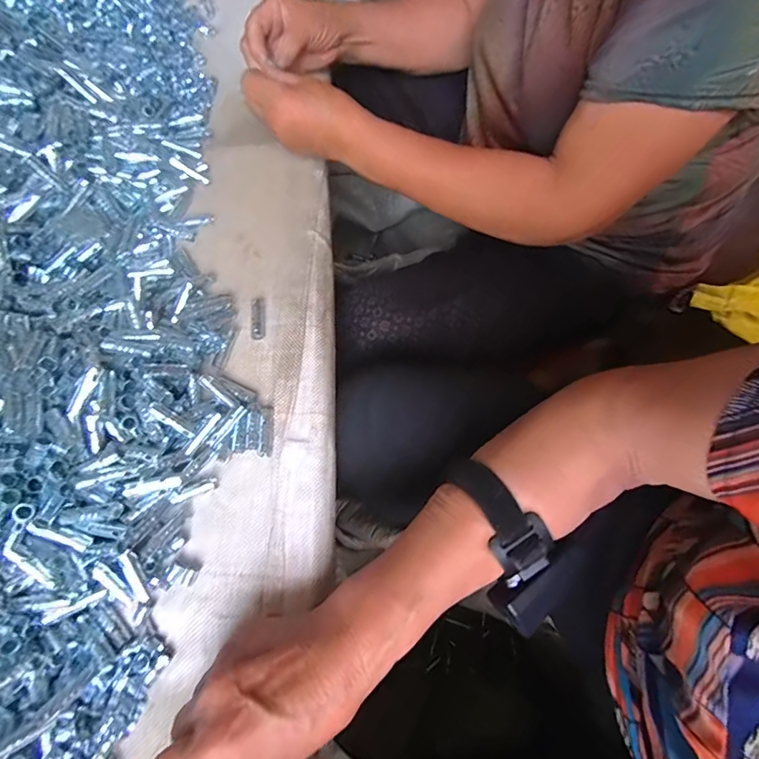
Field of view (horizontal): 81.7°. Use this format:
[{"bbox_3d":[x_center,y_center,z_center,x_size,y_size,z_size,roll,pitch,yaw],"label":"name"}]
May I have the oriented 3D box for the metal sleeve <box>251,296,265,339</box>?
[{"bbox_3d":[-0.113,-0.057,0.404,0.013,0.008,0.043,-7,67,0],"label":"metal sleeve"}]

